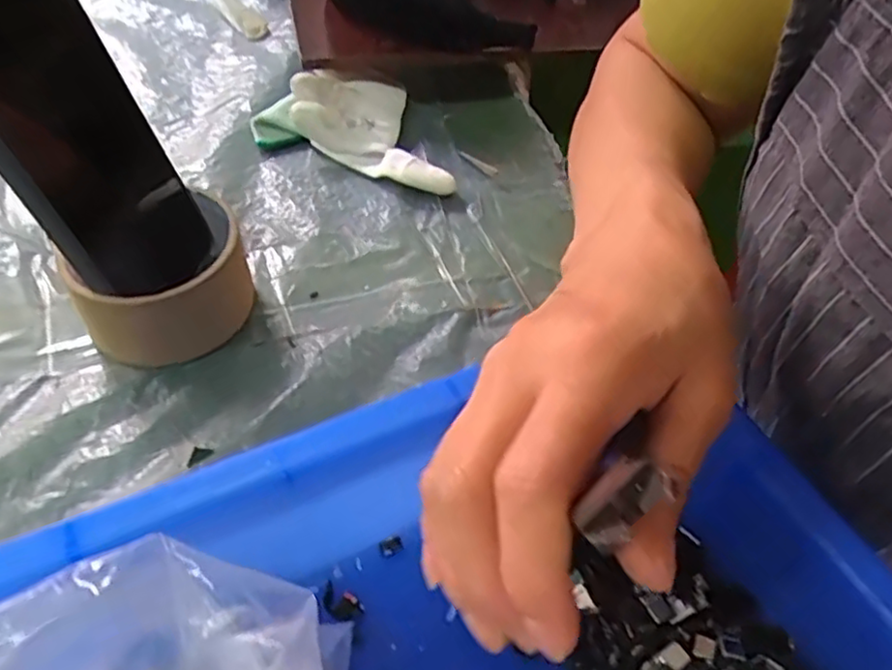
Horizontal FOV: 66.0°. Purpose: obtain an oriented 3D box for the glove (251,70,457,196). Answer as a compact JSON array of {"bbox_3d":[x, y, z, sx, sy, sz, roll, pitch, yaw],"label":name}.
[{"bbox_3d":[-0.061,-0.128,0.431,0.114,0.034,0.091,-4,50,-10],"label":"glove"}]

